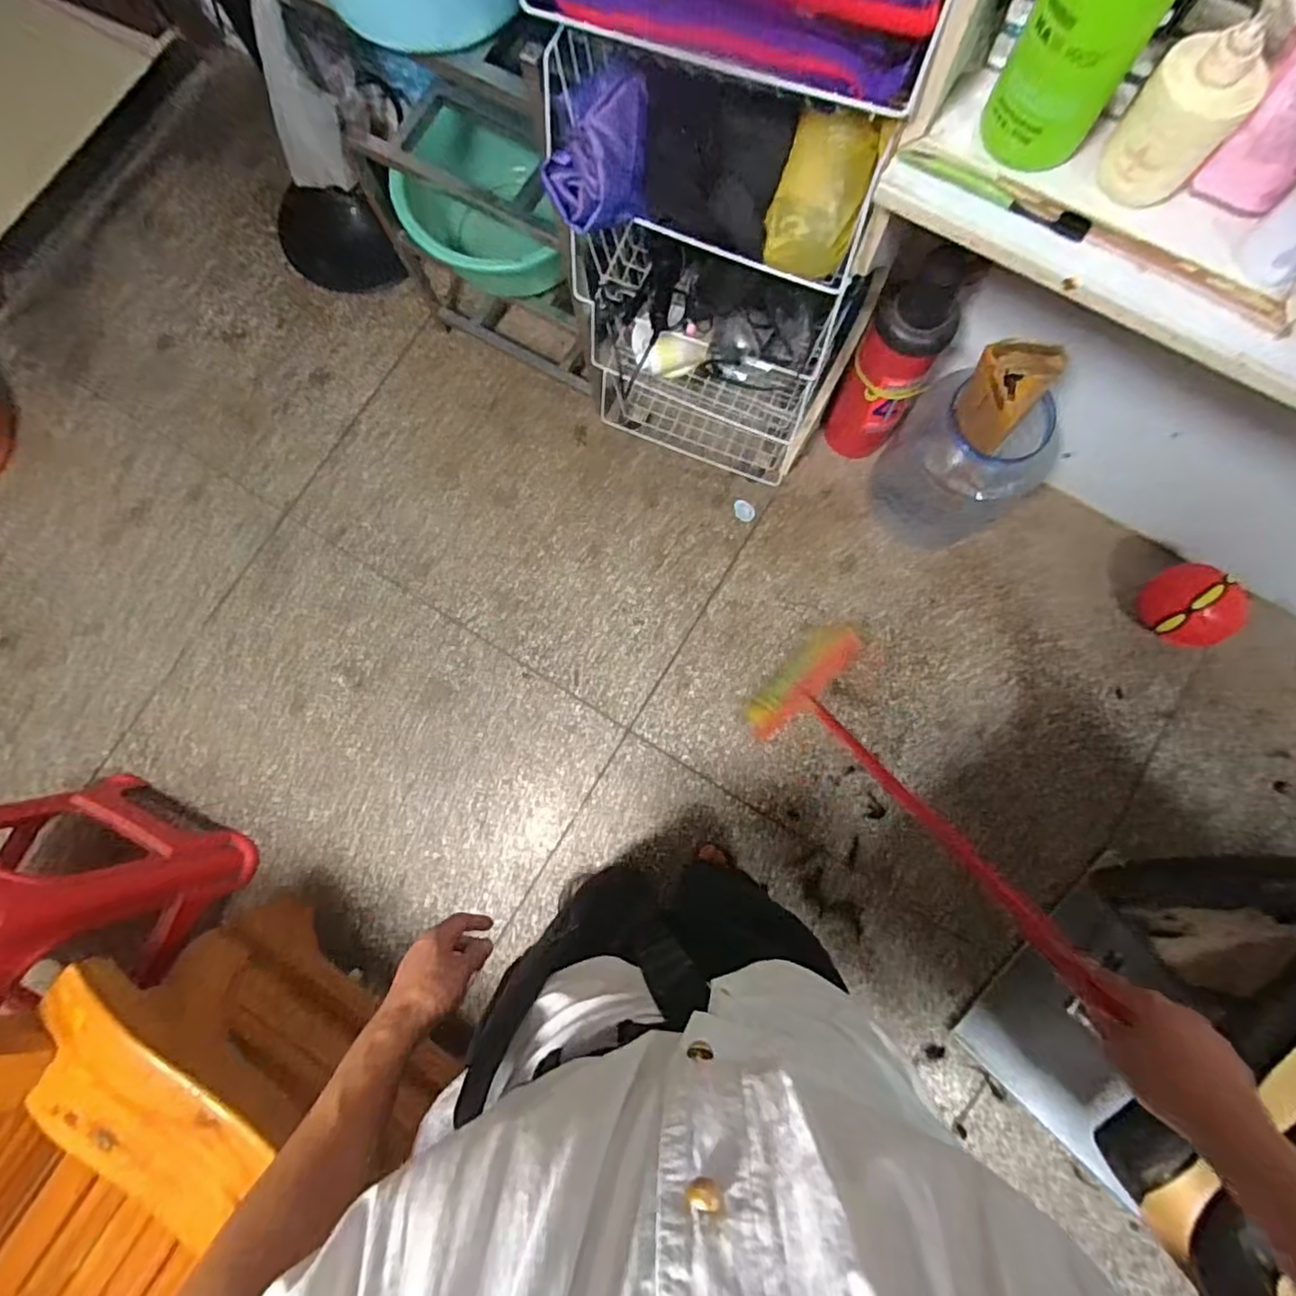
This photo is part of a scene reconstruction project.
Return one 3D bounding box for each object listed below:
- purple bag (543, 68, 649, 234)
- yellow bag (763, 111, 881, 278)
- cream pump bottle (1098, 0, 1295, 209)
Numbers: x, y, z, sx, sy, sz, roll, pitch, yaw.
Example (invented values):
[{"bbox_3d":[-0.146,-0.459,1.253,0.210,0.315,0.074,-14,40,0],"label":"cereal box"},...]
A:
[{"bbox_3d":[-0.058,-0.582,0.729,0.120,0.064,0.162,4,81,3],"label":"purple bag"},{"bbox_3d":[0.191,-0.509,0.688,0.101,0.127,0.112,14,82,4],"label":"yellow bag"},{"bbox_3d":[0.431,-0.434,0.484,0.081,0.138,0.074,34,84,7],"label":"cream pump bottle"}]

